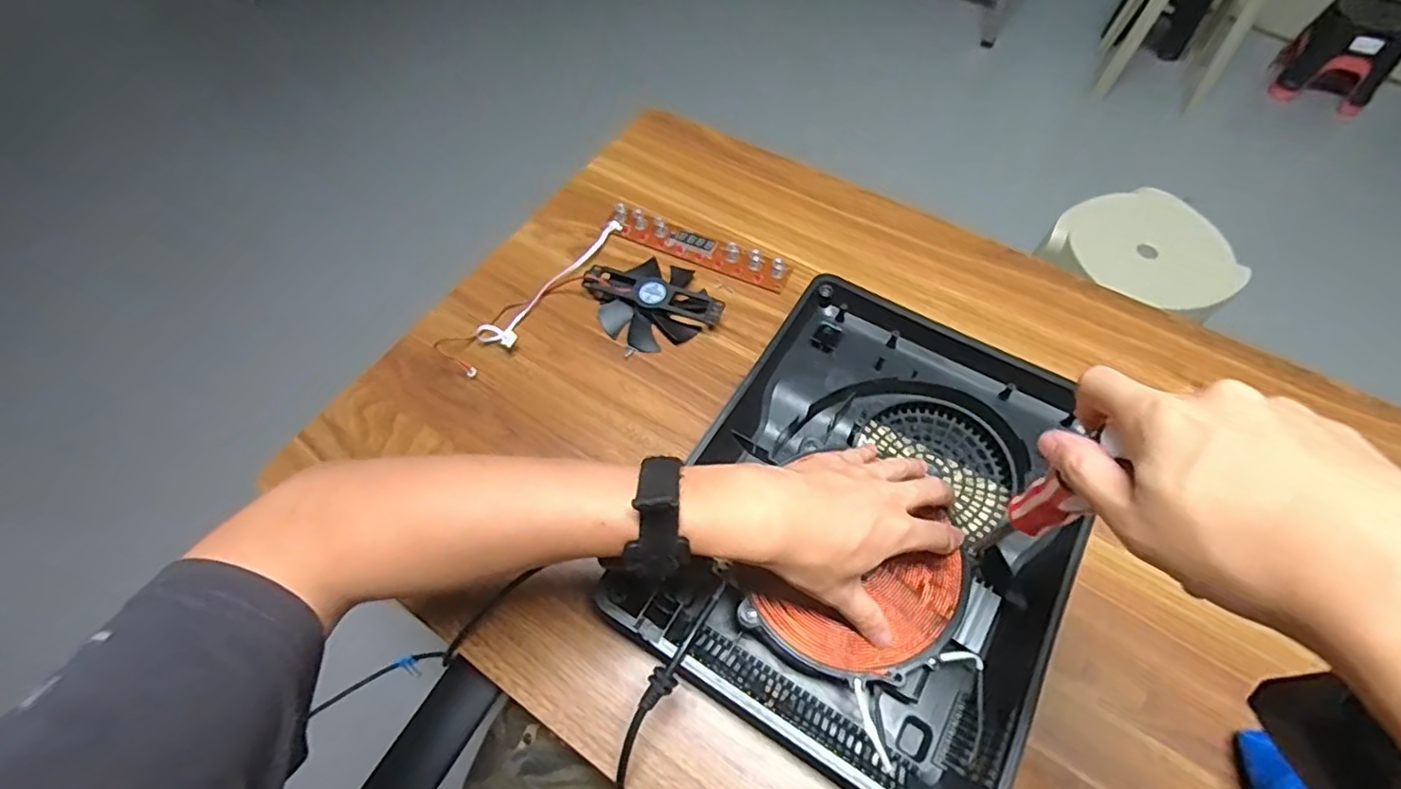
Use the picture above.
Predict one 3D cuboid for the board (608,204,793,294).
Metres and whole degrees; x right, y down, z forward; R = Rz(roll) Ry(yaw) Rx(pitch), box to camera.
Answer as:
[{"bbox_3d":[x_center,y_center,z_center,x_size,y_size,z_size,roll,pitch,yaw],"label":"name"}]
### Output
[{"bbox_3d":[-0.007,-0.157,0.647,0.205,0.014,0.035,22,62,14],"label":"board"}]

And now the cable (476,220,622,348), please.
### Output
[{"bbox_3d":[-0.146,-0.119,0.629,0.038,0.021,0.192,29,64,18],"label":"cable"}]

